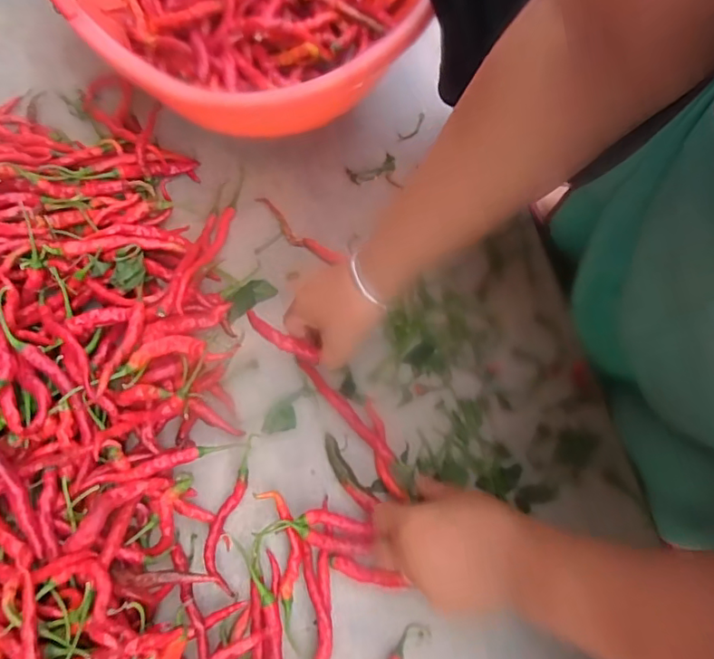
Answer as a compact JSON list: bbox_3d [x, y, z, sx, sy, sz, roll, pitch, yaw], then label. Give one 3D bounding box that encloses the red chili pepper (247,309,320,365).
[{"bbox_3d":[-0.068,0.006,0.485,0.075,0.010,0.016,29,72,14],"label":"red chili pepper"}]

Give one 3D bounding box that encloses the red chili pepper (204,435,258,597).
[{"bbox_3d":[-0.115,0.159,0.484,0.028,0.023,0.134,2,73,8],"label":"red chili pepper"}]

